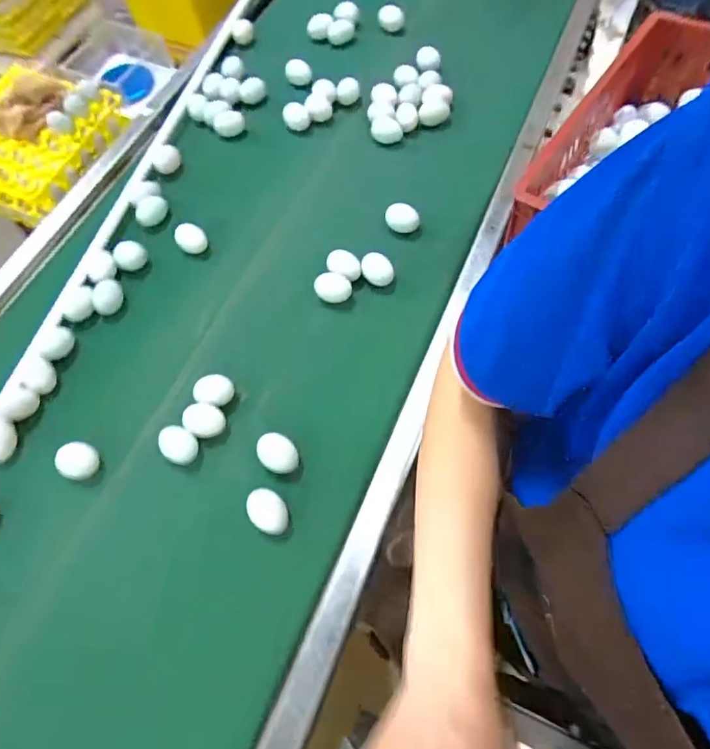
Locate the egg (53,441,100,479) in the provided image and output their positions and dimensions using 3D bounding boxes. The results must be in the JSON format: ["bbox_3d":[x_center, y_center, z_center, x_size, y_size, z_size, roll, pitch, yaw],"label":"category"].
[{"bbox_3d":[-0.376,0.122,0.667,0.052,0.041,0.048,0,60,0],"label":"egg"}]

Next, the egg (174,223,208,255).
[{"bbox_3d":[-0.272,-0.224,0.809,0.048,0.043,0.036,-22,63,-12],"label":"egg"}]

